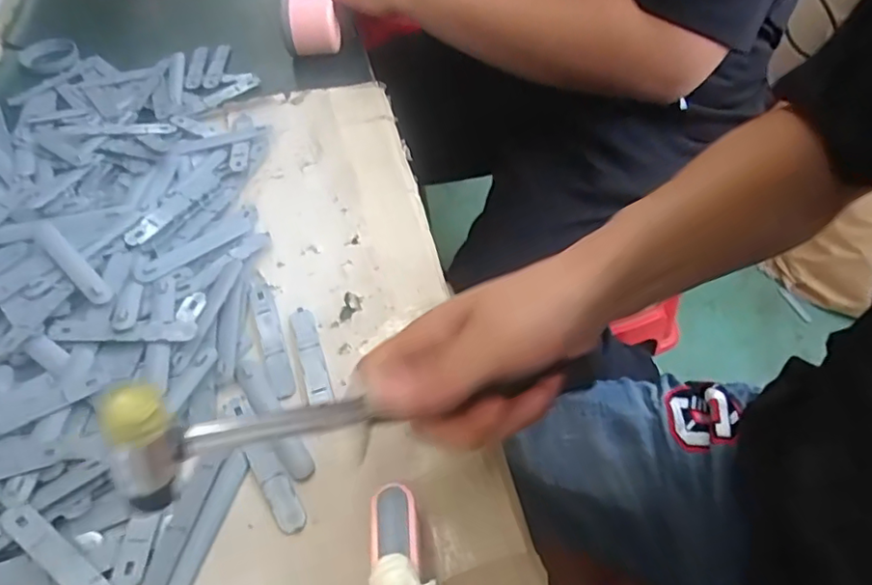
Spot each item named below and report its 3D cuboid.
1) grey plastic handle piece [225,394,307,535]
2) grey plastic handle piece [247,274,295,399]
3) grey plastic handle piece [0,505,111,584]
[{"bbox_3d":[-0.103,0.100,0.354,0.017,0.004,0.096,-25,54,-22],"label":"grey plastic handle piece"},{"bbox_3d":[-0.116,0.028,0.411,0.015,0.008,0.104,-15,51,-15],"label":"grey plastic handle piece"},{"bbox_3d":[-0.191,0.144,0.308,0.094,0.004,0.015,36,55,11],"label":"grey plastic handle piece"}]

